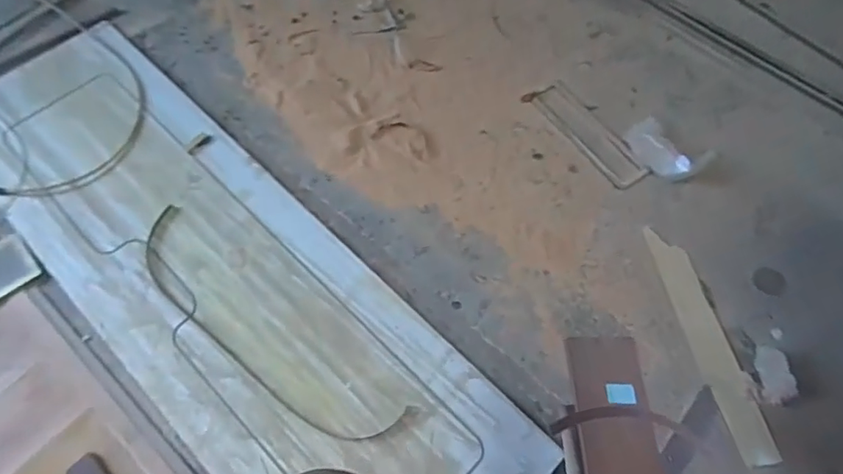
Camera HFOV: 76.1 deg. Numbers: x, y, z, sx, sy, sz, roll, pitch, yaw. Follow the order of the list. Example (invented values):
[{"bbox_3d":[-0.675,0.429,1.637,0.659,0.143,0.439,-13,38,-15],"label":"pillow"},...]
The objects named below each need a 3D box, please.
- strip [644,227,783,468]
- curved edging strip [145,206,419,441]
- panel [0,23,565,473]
[{"bbox_3d":[0.842,0.288,1.591,0.106,0.024,0.714,-10,63,-8],"label":"strip"},{"bbox_3d":[-0.471,0.253,1.534,0.986,0.018,0.215,36,66,16],"label":"curved edging strip"},{"bbox_3d":[-0.630,0.083,1.611,0.682,0.042,2.101,-41,70,-21],"label":"panel"}]

